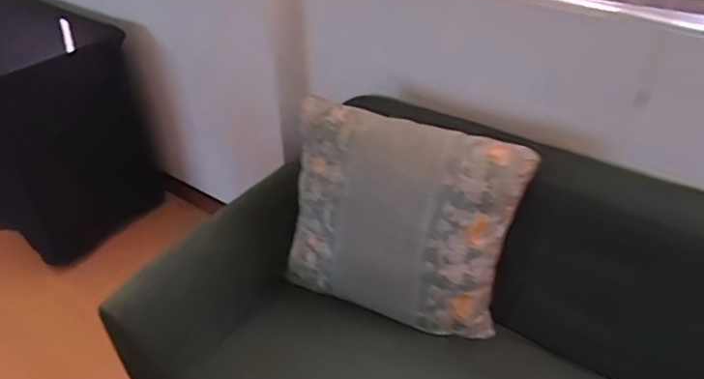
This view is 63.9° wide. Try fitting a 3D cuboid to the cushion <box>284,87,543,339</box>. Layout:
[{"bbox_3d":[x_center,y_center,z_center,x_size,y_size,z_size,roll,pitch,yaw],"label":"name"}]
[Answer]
[{"bbox_3d":[0.093,0.065,1.225,0.500,0.439,0.140,17,21,16],"label":"cushion"}]

